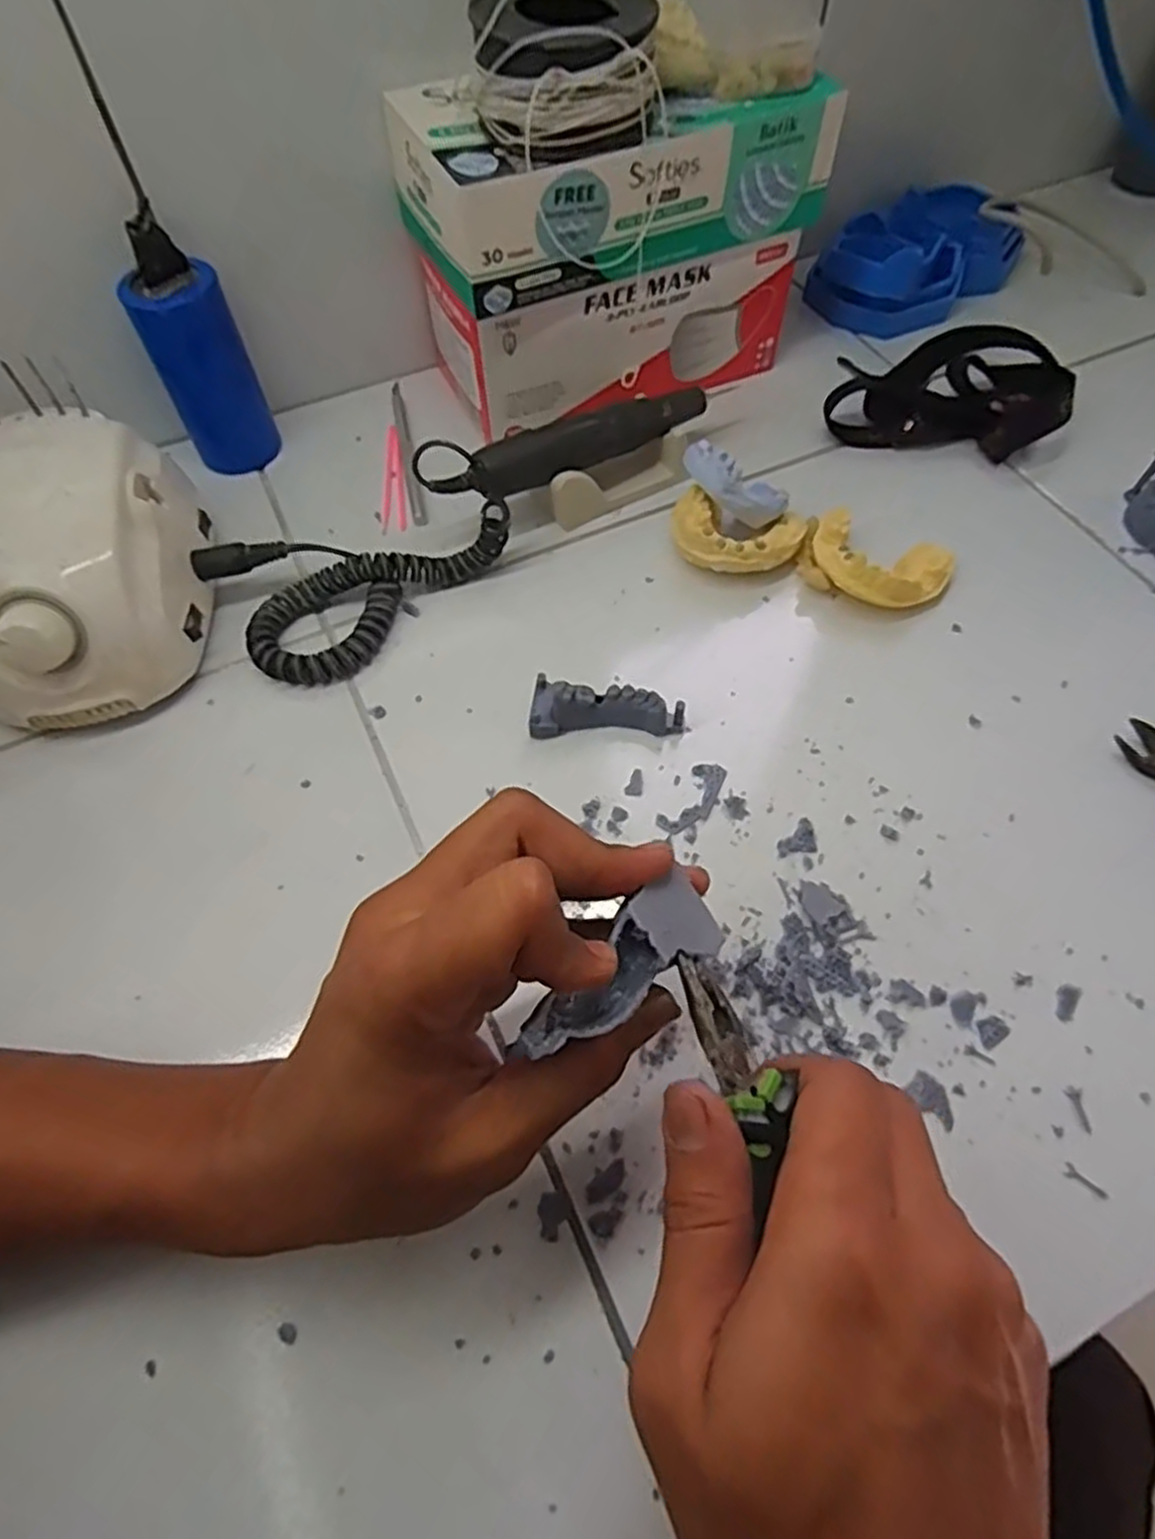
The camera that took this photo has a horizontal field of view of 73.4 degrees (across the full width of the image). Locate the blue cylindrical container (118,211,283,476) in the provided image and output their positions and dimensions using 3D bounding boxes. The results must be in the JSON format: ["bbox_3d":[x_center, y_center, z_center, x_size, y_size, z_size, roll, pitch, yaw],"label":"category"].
[{"bbox_3d":[-0.211,-0.232,0.436,0.051,0.122,0.039,-24,63,-12],"label":"blue cylindrical container"}]

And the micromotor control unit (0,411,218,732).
[{"bbox_3d":[-0.245,-0.098,0.380,0.103,0.083,0.144,-11,61,-5],"label":"micromotor control unit"}]

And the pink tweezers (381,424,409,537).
[{"bbox_3d":[-0.111,-0.176,0.468,0.014,0.005,0.088,-6,60,-2],"label":"pink tweezers"}]

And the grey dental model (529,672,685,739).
[{"bbox_3d":[0.014,-0.030,0.365,0.071,0.023,0.024,2,60,3],"label":"grey dental model"}]

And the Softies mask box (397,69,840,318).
[{"bbox_3d":[0.018,-0.321,0.411,0.214,0.058,0.101,-22,62,-11],"label":"Softies mask box"}]

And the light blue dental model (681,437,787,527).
[{"bbox_3d":[0.082,-0.152,0.410,0.060,0.024,0.028,37,67,2],"label":"light blue dental model"}]

